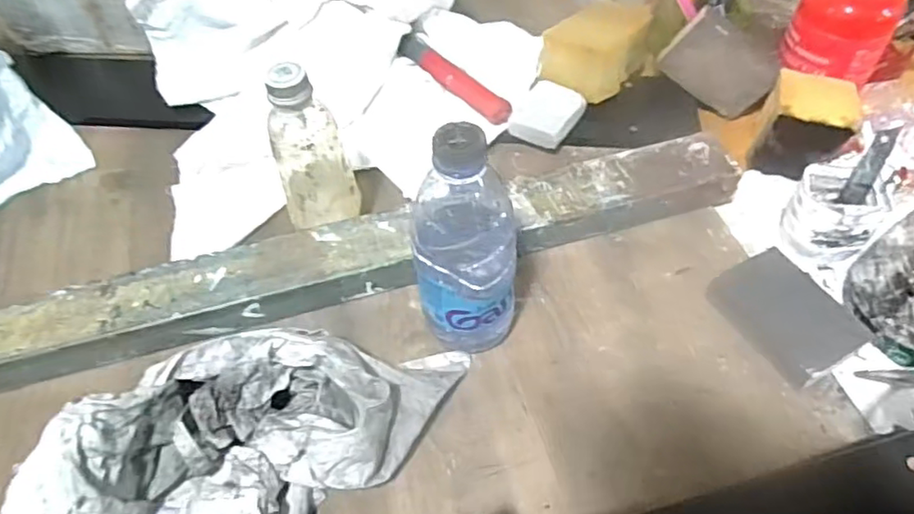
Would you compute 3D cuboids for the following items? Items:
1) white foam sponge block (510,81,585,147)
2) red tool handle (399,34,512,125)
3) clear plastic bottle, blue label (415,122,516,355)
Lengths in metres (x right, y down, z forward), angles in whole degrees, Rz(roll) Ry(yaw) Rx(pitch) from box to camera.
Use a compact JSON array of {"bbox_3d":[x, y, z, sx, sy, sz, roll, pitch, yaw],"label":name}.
[{"bbox_3d":[0.088,-0.138,0.609,0.056,0.022,0.067,24,57,19],"label":"white foam sponge block"},{"bbox_3d":[-0.002,-0.180,0.636,0.026,0.022,0.147,-38,60,-24],"label":"red tool handle"},{"bbox_3d":[0.008,0.001,0.417,0.051,0.189,0.052,34,61,24],"label":"clear plastic bottle, blue label"}]

